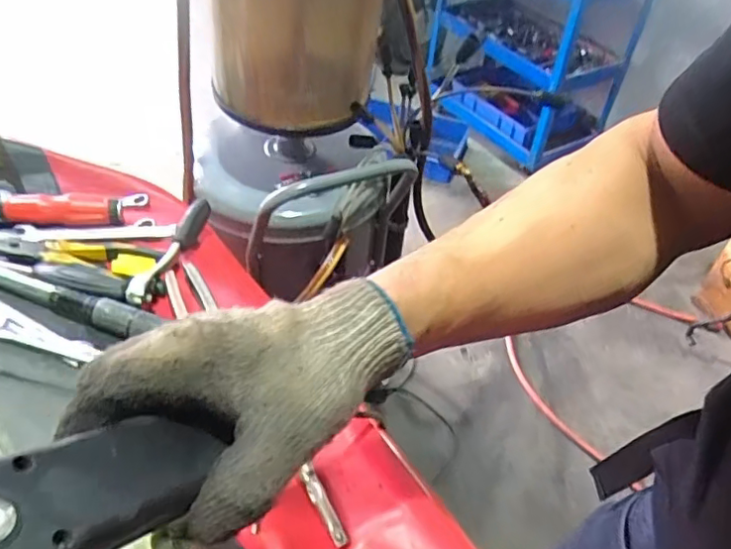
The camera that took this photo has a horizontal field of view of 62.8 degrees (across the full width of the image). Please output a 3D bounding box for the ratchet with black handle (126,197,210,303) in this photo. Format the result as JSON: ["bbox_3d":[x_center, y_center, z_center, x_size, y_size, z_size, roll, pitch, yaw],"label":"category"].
[{"bbox_3d":[-0.189,-0.020,0.579,0.024,0.030,0.141,11,45,7],"label":"ratchet with black handle"}]

